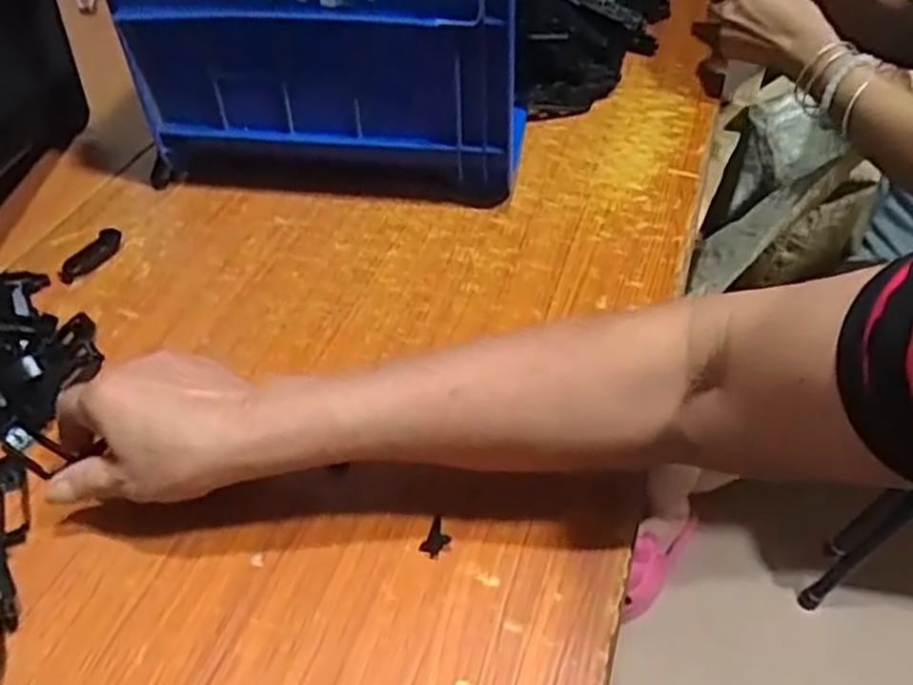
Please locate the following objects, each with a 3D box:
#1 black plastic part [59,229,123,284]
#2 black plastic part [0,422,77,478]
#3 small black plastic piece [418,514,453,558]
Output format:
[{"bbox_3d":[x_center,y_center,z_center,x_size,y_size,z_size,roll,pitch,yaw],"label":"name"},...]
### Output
[{"bbox_3d":[-0.285,-0.068,0.595,0.016,0.012,0.057,18,48,18],"label":"black plastic part"},{"bbox_3d":[-0.258,0.064,0.461,0.042,0.007,0.020,32,51,4],"label":"black plastic part"},{"bbox_3d":[-0.010,0.105,0.416,0.014,0.009,0.022,19,48,19],"label":"small black plastic piece"}]

